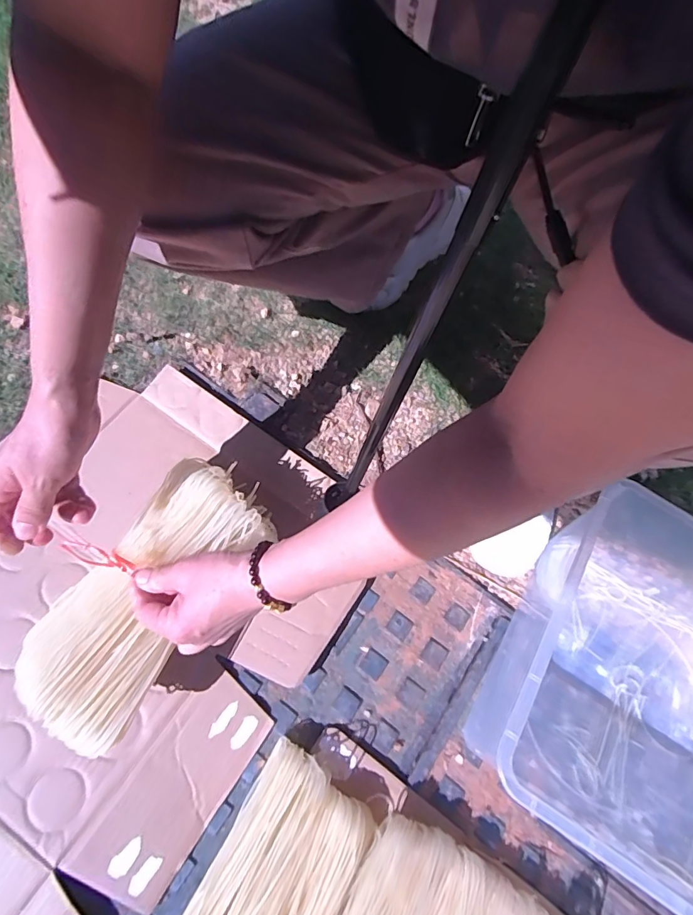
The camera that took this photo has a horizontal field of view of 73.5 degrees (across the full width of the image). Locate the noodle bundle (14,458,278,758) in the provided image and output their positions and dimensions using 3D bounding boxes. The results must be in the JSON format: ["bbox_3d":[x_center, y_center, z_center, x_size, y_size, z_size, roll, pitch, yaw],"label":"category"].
[{"bbox_3d":[-0.183,0.112,0.414,0.124,0.051,0.239,28,67,7],"label":"noodle bundle"}]

